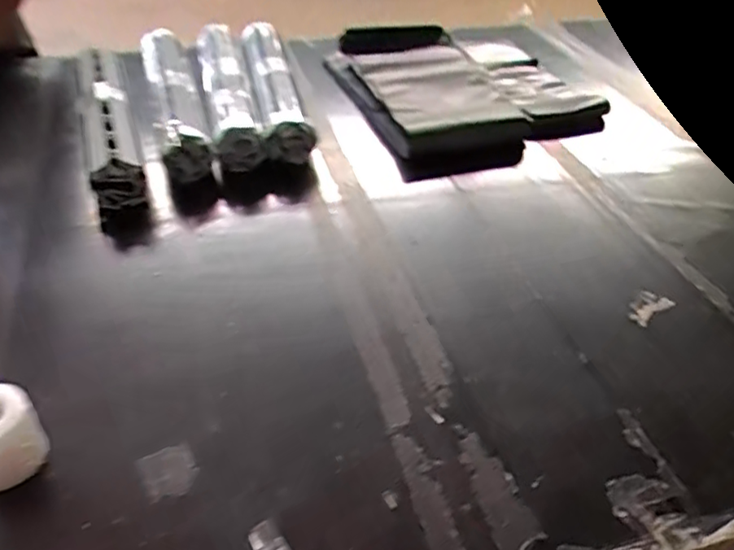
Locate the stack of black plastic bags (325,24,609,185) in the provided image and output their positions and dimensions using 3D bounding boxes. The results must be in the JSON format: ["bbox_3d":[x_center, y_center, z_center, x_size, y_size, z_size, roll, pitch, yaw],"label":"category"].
[{"bbox_3d":[0.185,-0.359,1.168,0.428,0.050,0.458,-13,43,-18],"label":"stack of black plastic bags"}]

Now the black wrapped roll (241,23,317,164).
[{"bbox_3d":[-0.172,-0.354,1.143,0.078,0.081,0.485,-6,42,-12],"label":"black wrapped roll"}]

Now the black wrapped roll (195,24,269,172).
[{"bbox_3d":[-0.243,-0.324,1.090,0.075,0.093,0.445,-8,42,-13],"label":"black wrapped roll"}]

